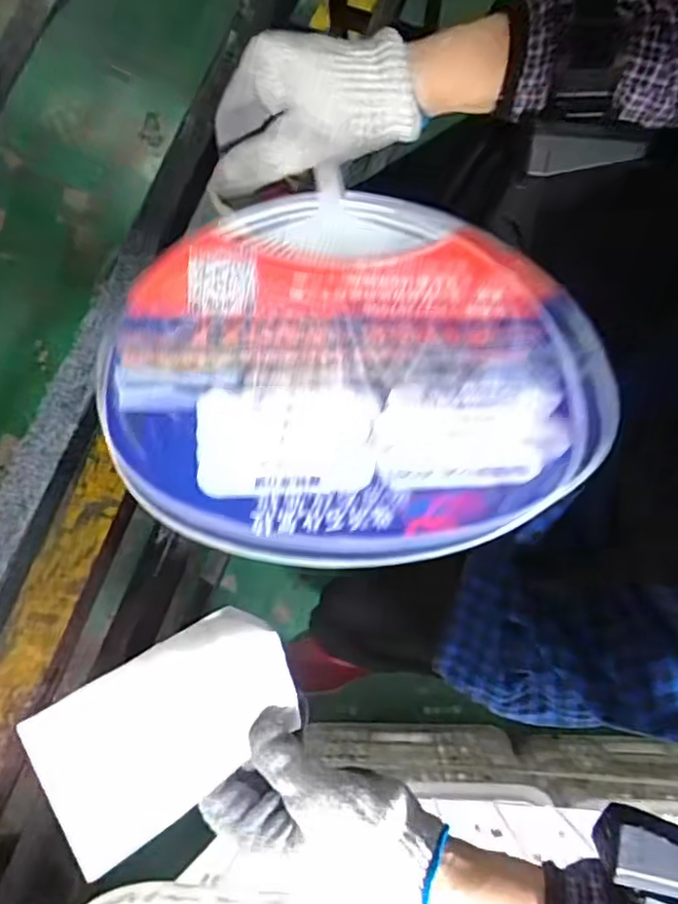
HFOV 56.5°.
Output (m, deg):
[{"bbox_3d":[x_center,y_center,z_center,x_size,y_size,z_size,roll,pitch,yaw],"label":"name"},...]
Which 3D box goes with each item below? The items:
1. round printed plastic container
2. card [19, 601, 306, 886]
[{"bbox_3d":[0.008,-0.047,0.309,0.225,0.042,0.193,-6,77,0],"label":"round printed plastic container"},{"bbox_3d":[-0.088,0.148,0.346,0.135,0.008,0.085,-26,95,-33],"label":"card"}]

